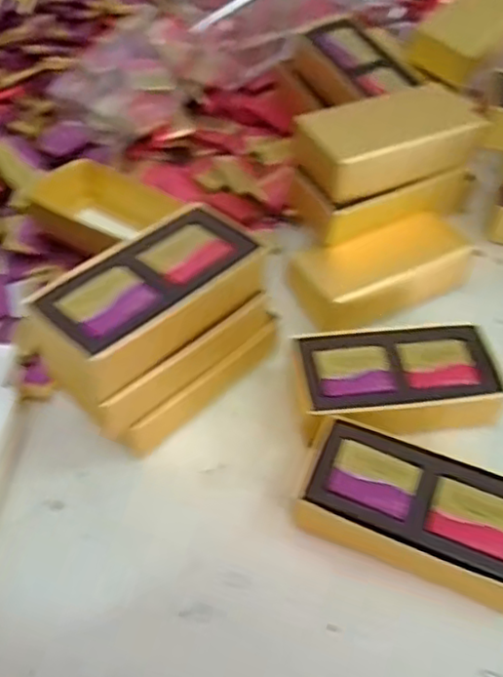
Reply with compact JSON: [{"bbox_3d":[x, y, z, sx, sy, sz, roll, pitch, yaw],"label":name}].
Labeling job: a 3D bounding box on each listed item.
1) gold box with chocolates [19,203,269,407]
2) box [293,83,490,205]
[{"bbox_3d":[-0.053,-0.022,0.337,0.061,0.033,0.120,36,58,27],"label":"gold box with chocolates"},{"bbox_3d":[0.092,-0.133,0.431,0.116,0.035,0.060,-21,53,-18],"label":"box"}]

